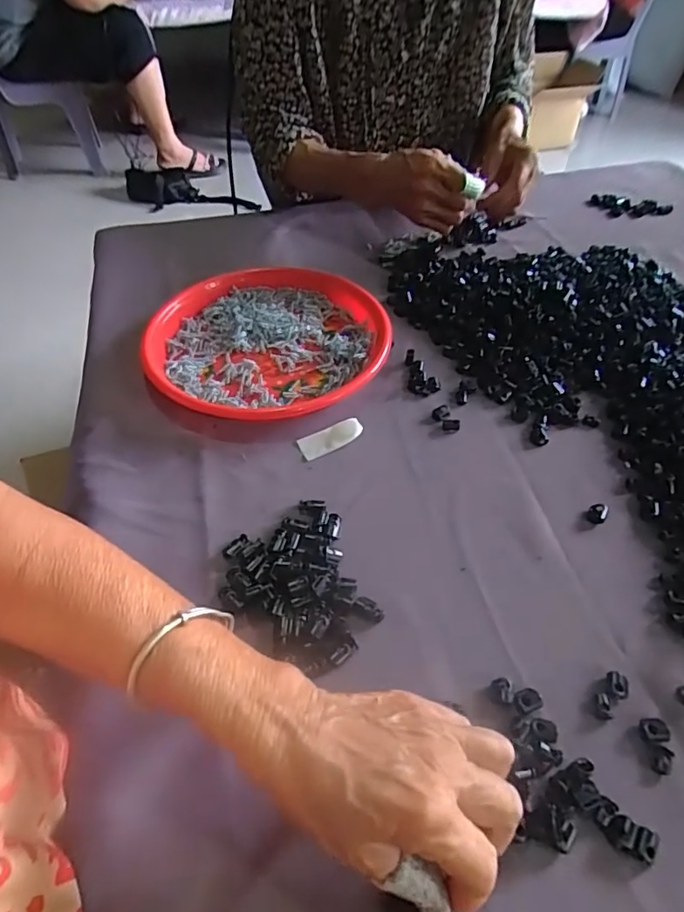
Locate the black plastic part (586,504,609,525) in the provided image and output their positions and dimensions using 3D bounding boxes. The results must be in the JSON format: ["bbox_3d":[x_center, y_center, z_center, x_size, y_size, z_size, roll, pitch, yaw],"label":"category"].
[{"bbox_3d":[0.197,0.044,0.413,0.014,0.010,0.016,26,55,22],"label":"black plastic part"}]

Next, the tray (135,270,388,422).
[{"bbox_3d":[-0.073,-0.117,0.546,0.233,0.028,0.224,8,49,7],"label":"tray"}]

